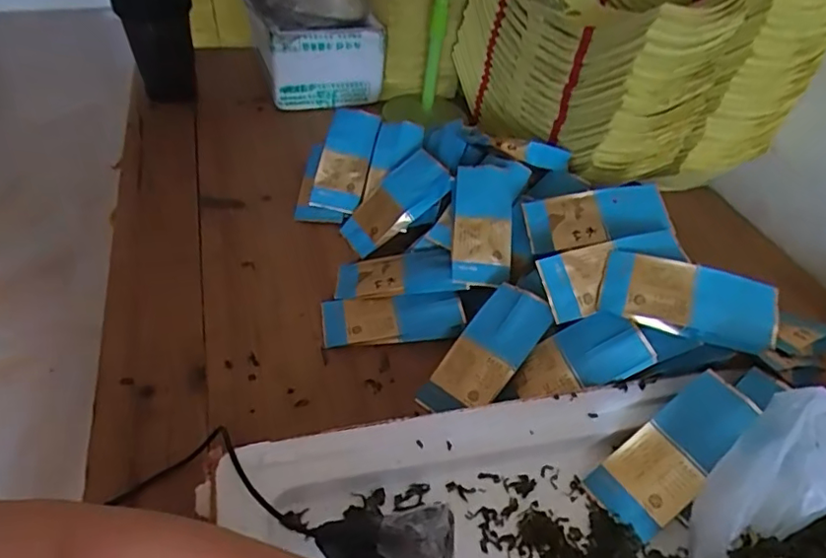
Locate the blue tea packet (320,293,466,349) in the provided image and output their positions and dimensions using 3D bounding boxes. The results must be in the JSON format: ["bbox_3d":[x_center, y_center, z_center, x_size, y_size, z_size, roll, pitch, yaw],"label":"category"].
[{"bbox_3d":[-0.019,0.035,0.526,0.128,0.019,0.052,-2,45,-8],"label":"blue tea packet"}]

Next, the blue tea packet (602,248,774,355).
[{"bbox_3d":[0.217,0.016,0.446,0.125,0.018,0.056,15,76,15],"label":"blue tea packet"}]

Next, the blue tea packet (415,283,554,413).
[{"bbox_3d":[0.062,0.065,0.478,0.057,0.018,0.127,38,79,29],"label":"blue tea packet"}]

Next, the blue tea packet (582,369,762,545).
[{"bbox_3d":[0.189,0.125,0.405,0.125,0.014,0.053,-40,57,-8],"label":"blue tea packet"}]

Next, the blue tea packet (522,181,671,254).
[{"bbox_3d":[0.172,-0.059,0.532,0.126,0.012,0.055,-11,72,5],"label":"blue tea packet"}]

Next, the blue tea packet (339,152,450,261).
[{"bbox_3d":[-0.020,-0.081,0.615,0.127,0.028,0.061,-41,53,4],"label":"blue tea packet"}]

